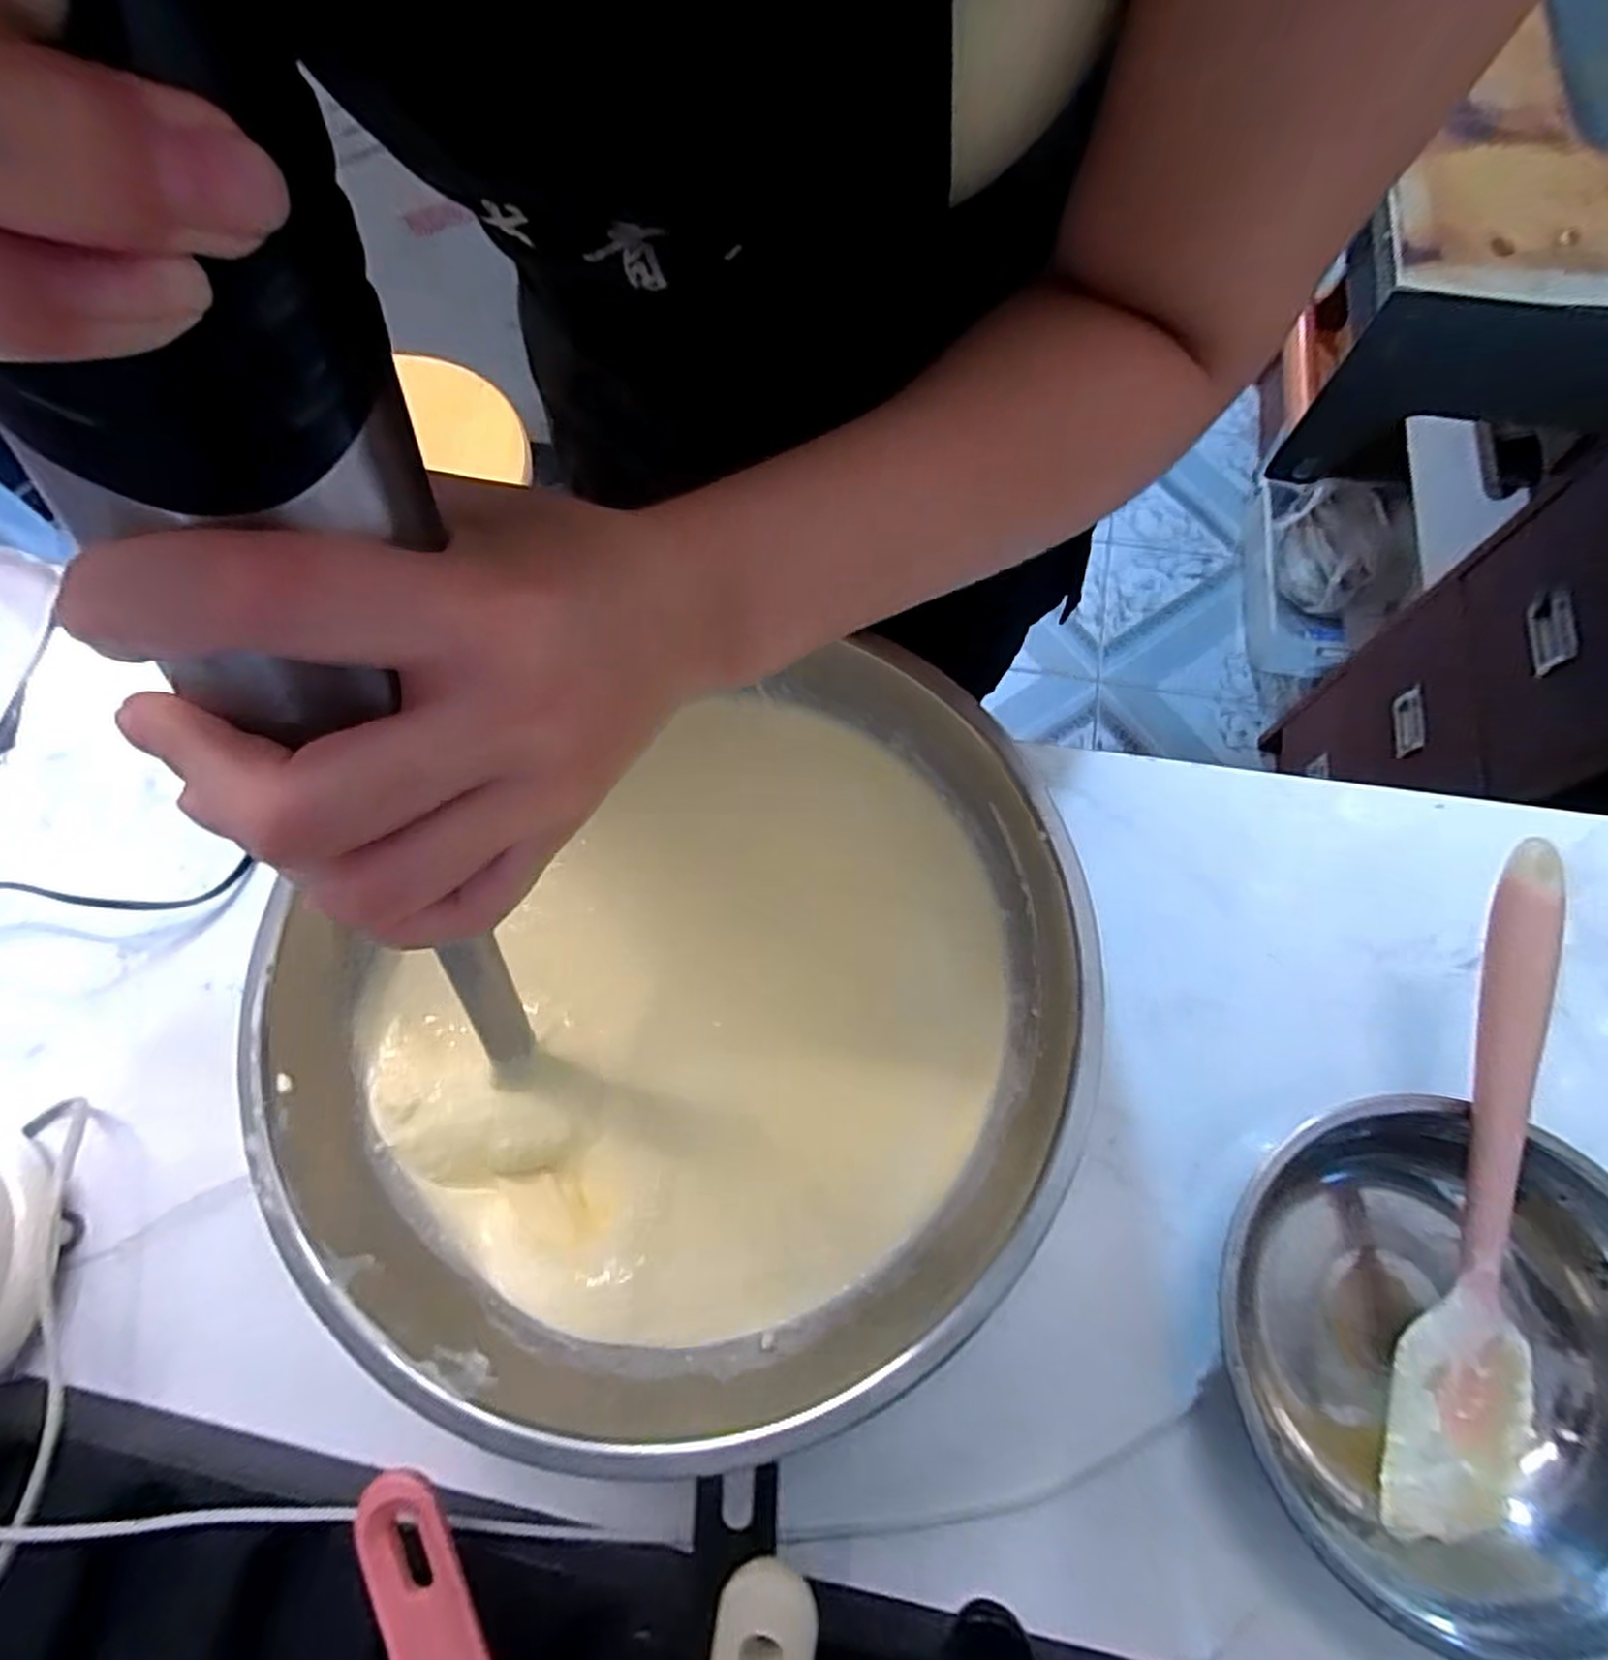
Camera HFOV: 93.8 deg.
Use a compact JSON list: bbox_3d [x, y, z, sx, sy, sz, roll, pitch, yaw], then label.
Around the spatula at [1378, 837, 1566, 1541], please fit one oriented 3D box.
[{"bbox_3d":[0.273,0.143,0.299,0.050,0.015,0.270,8,90,5],"label":"spatula"}]

